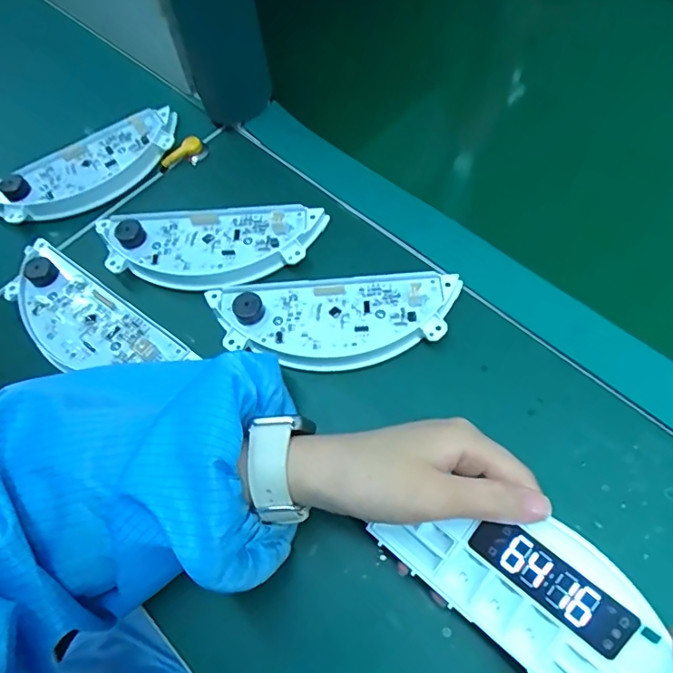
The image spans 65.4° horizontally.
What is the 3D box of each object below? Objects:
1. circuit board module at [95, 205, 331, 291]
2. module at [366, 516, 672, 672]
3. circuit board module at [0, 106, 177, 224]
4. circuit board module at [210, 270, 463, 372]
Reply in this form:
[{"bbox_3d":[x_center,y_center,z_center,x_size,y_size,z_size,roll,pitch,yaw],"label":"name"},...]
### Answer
[{"bbox_3d":[-0.099,-0.070,0.405,0.173,0.020,0.072,-1,62,4],"label":"circuit board module"},{"bbox_3d":[0.097,0.122,0.247,0.144,0.014,0.064,36,104,25],"label":"module"},{"bbox_3d":[-0.220,-0.144,0.454,0.174,0.020,0.074,-24,63,-9],"label":"circuit board module"},{"bbox_3d":[0.000,-0.014,0.368,0.173,0.018,0.066,-5,62,1],"label":"circuit board module"}]

